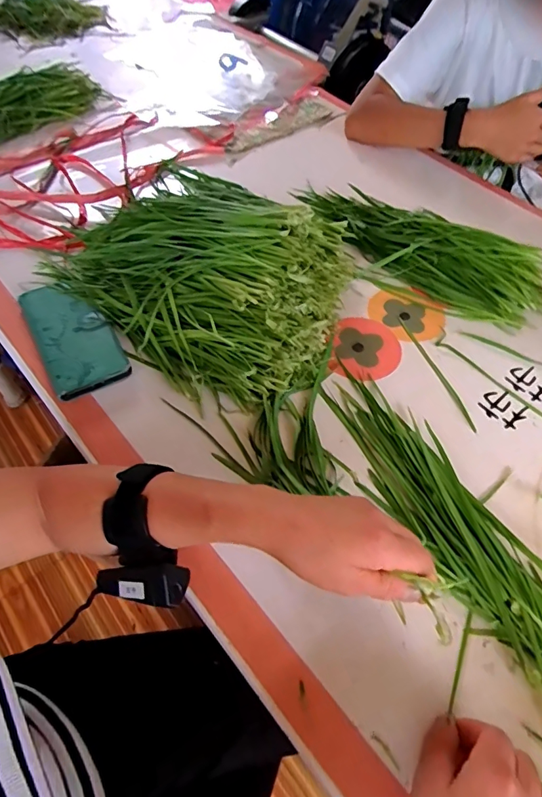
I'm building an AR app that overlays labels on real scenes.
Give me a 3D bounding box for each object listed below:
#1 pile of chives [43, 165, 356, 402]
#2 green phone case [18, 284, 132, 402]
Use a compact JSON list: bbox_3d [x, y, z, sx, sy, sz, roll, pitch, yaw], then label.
[{"bbox_3d":[-0.080,-0.166,0.516,0.361,0.113,0.257,33,59,17],"label":"pile of chives"},{"bbox_3d":[-0.218,-0.070,0.495,0.076,0.023,0.155,-25,61,-20],"label":"green phone case"}]

